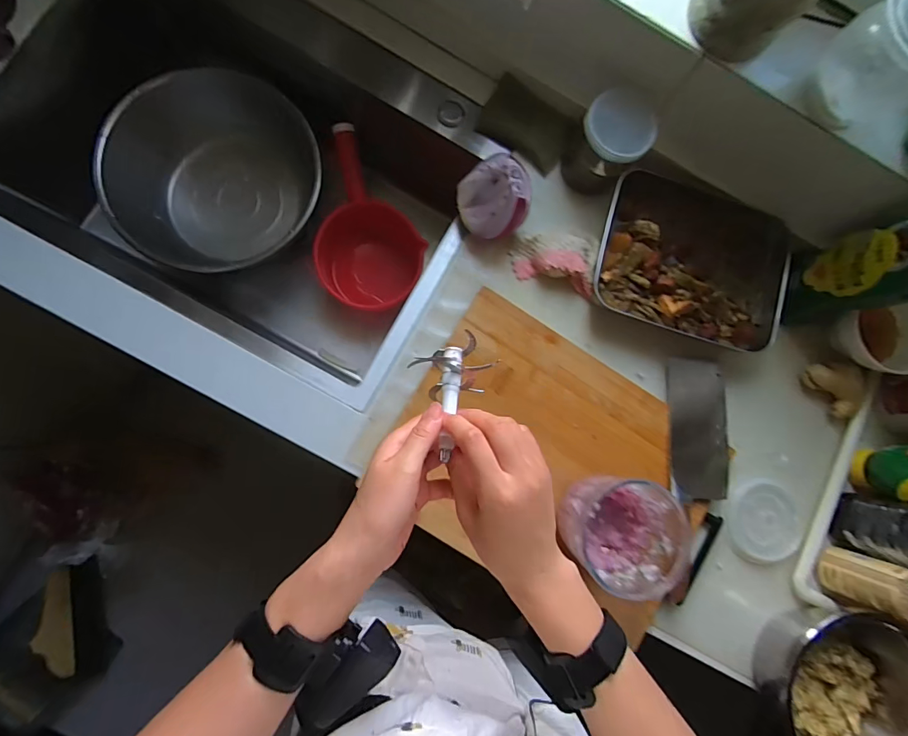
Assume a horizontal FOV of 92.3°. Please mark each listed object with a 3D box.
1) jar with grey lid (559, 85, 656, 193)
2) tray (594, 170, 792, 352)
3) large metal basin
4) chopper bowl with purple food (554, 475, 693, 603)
[{"bbox_3d":[0.192,-0.280,0.559,0.081,0.116,0.079,1,85,-6],"label":"jar with grey lid"},{"bbox_3d":[0.318,-0.144,0.588,0.255,0.042,0.187,17,83,-4],"label":"tray"},{"bbox_3d":[-0.372,-0.290,0.701,0.302,0.126,0.281,1,85,-6],"label":"large metal basin"},{"bbox_3d":[0.180,0.186,0.507,0.115,0.121,0.109,1,85,-6],"label":"chopper bowl with purple food"}]

